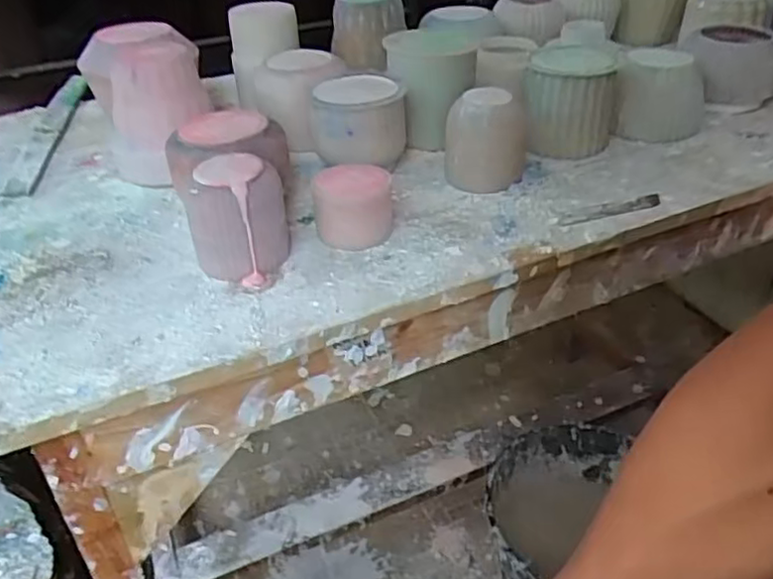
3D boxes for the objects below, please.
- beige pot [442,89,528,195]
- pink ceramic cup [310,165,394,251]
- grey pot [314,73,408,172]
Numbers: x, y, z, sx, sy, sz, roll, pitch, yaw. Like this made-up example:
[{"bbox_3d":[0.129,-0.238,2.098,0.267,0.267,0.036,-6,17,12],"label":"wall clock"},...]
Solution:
[{"bbox_3d":[0.092,-0.139,0.626,0.077,0.082,0.066,3,36,9],"label":"beige pot"},{"bbox_3d":[-0.027,-0.069,0.565,0.065,0.055,0.059,-3,35,1],"label":"pink ceramic cup"},{"bbox_3d":[-0.023,-0.155,0.656,0.080,0.085,0.076,-2,35,2],"label":"grey pot"}]

